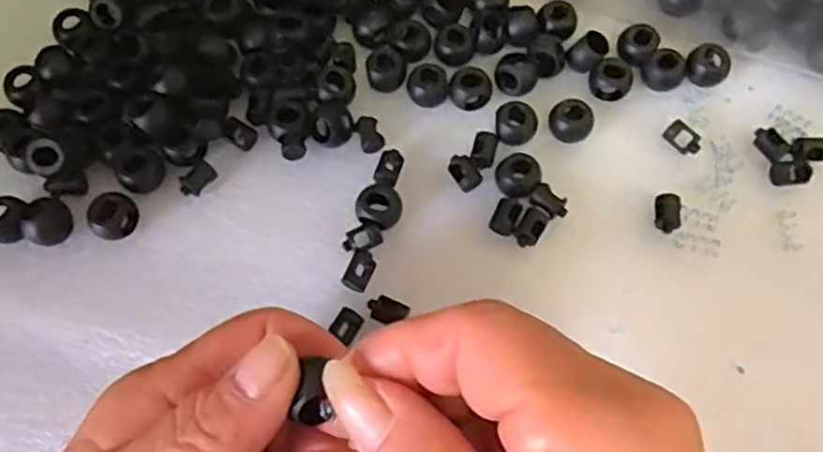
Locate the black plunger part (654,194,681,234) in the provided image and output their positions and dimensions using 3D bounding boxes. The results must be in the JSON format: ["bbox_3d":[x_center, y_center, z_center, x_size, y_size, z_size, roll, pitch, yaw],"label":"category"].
[{"bbox_3d":[0.098,-0.005,0.270,0.010,0.004,0.015,6,73,2],"label":"black plunger part"}]

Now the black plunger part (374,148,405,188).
[{"bbox_3d":[-0.008,-0.023,0.280,0.009,0.004,0.016,20,68,7],"label":"black plunger part"}]

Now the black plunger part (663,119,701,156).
[{"bbox_3d":[0.110,-0.036,0.284,0.011,0.004,0.014,-43,77,-12],"label":"black plunger part"}]

